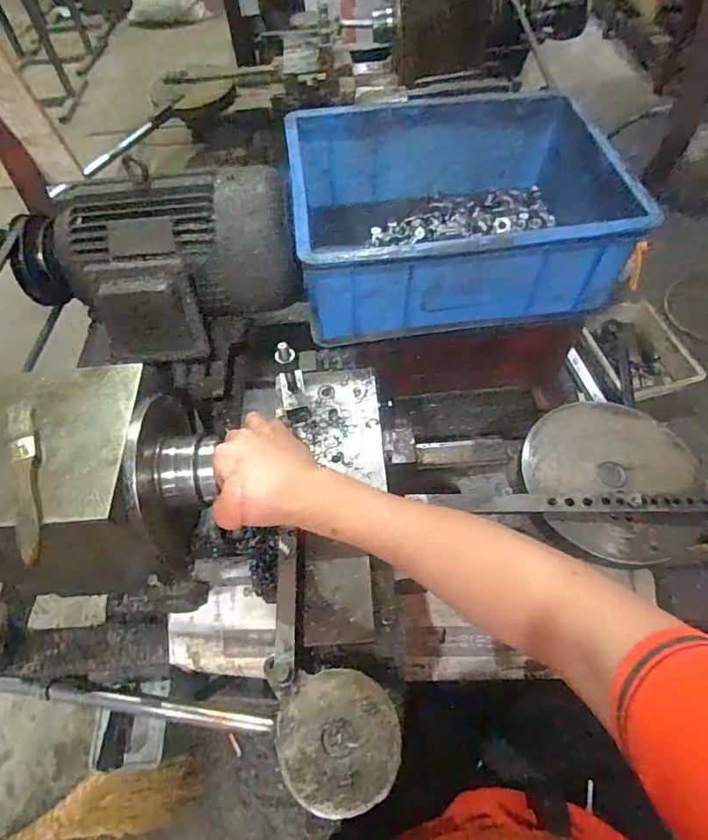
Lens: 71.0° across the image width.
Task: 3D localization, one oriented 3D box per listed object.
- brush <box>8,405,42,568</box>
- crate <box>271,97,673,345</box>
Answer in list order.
[{"bbox_3d":[-0.266,0.043,0.402,0.017,0.012,0.152,-22,58,-11],"label":"brush"},{"bbox_3d":[0.137,-0.285,0.670,0.411,0.134,0.334,-5,56,0],"label":"crate"}]

